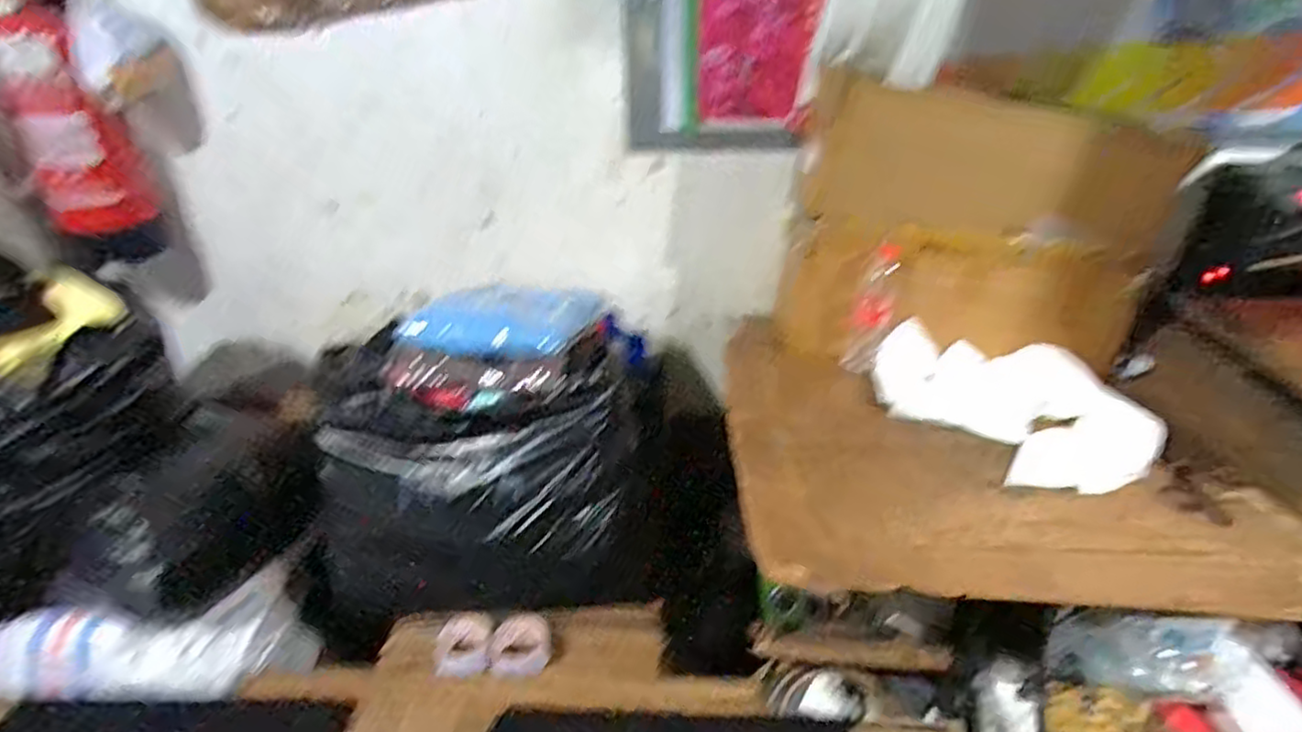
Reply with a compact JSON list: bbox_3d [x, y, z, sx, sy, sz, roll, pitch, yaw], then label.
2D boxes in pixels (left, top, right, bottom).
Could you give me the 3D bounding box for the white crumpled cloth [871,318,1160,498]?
[{"bbox_3d":[0.610,0.050,1.165,0.424,0.074,0.346,25,34,30],"label":"white crumpled cloth"}]

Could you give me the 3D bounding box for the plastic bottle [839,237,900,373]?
[{"bbox_3d":[0.401,-0.101,1.234,0.062,0.232,0.051,16,31,17],"label":"plastic bottle"}]

